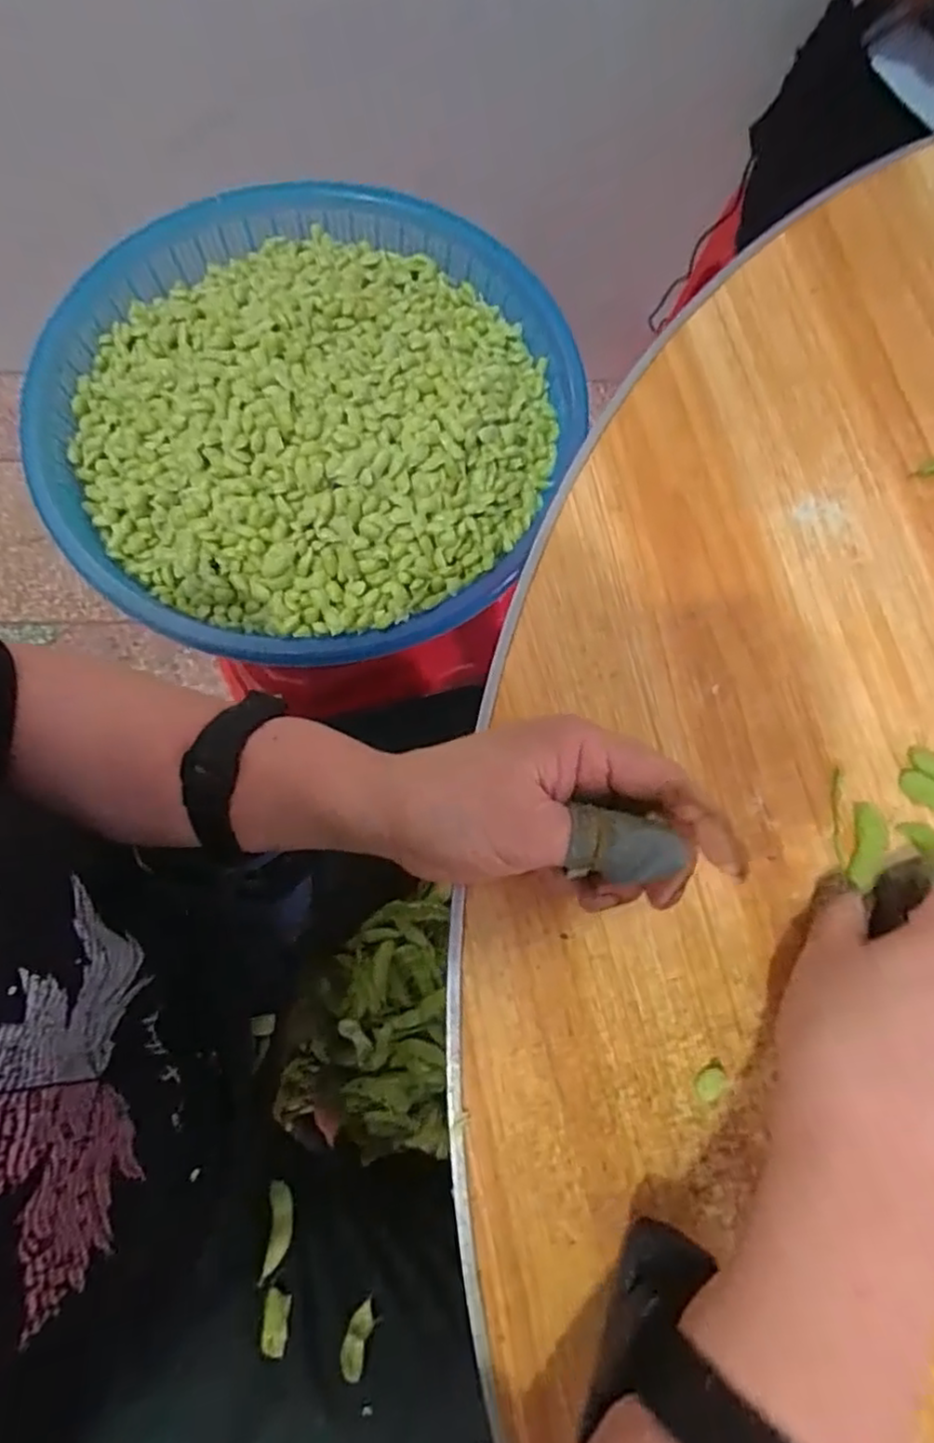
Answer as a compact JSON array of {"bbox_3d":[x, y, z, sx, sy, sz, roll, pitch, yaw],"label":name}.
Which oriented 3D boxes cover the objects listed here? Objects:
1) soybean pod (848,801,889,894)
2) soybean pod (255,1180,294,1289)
[{"bbox_3d":[0.183,0.057,0.313,0.013,0.008,0.039,16,75,4],"label":"soybean pod"},{"bbox_3d":[-0.122,0.328,0.441,0.016,0.006,0.053,-1,49,0],"label":"soybean pod"}]

